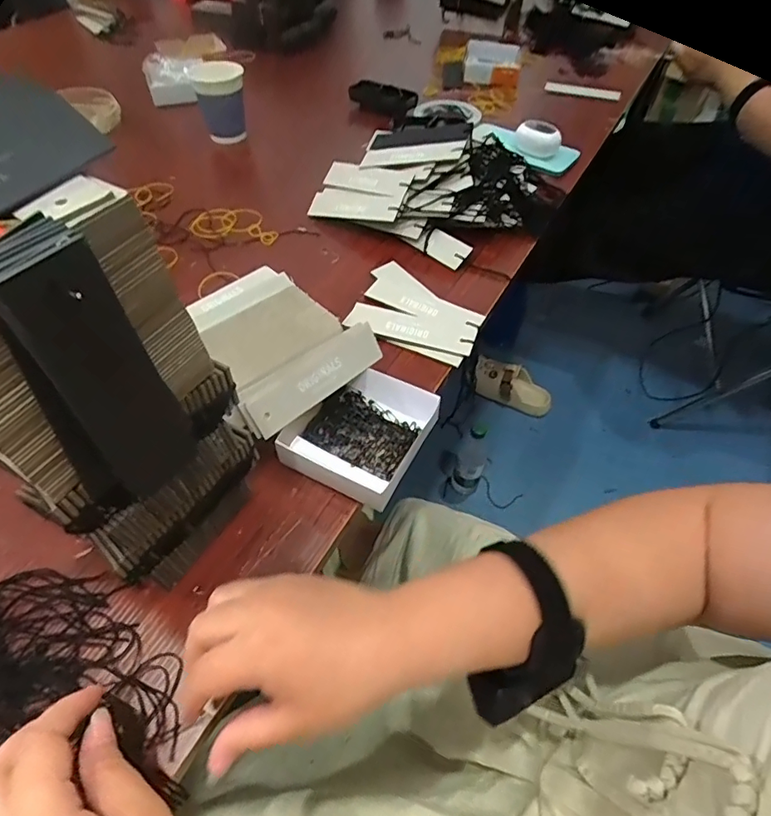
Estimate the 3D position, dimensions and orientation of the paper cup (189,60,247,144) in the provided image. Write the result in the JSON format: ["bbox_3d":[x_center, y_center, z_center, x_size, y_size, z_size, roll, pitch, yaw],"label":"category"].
[{"bbox_3d":[-0.243,-0.454,0.763,0.072,0.093,0.080,-11,52,-10],"label":"paper cup"}]

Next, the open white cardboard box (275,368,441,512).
[{"bbox_3d":[-0.022,0.020,0.421,0.098,0.032,0.106,24,54,17],"label":"open white cardboard box"}]

